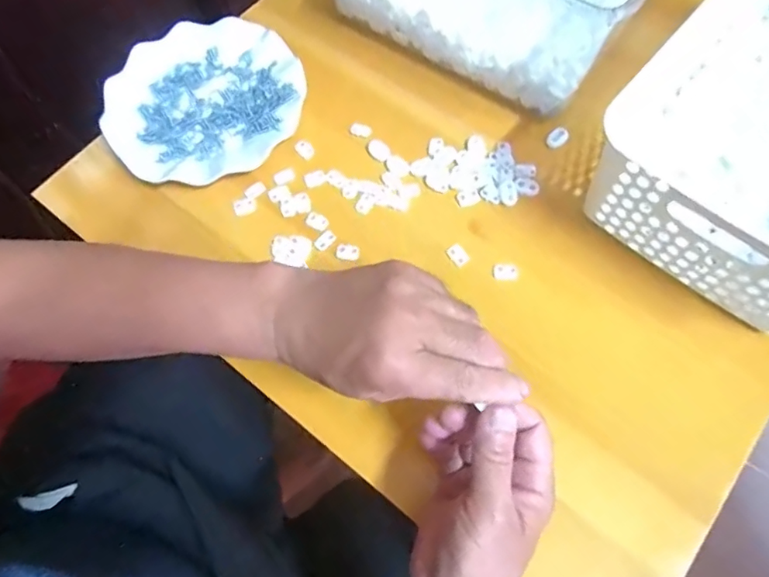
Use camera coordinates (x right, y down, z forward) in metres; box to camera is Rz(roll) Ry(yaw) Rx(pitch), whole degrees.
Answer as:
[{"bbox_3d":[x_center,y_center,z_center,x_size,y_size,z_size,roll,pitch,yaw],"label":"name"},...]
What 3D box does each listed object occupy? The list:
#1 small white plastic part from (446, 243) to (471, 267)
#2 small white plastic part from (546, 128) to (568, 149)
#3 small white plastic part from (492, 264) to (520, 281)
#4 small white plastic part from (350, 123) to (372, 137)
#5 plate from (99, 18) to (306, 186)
[{"bbox_3d":[0.061,-0.028,0.437,0.014,0.004,0.018,-35,70,-12],"label":"small white plastic part"},{"bbox_3d":[0.156,-0.136,0.475,0.021,0.006,0.016,-32,69,-10],"label":"small white plastic part"},{"bbox_3d":[0.100,-0.014,0.431,0.021,0.004,0.014,-2,67,2],"label":"small white plastic part"},{"bbox_3d":[-0.022,-0.148,0.490,0.021,0.004,0.013,17,69,10],"label":"small white plastic part"},{"bbox_3d":[-0.167,-0.175,0.496,0.178,0.026,0.170,-1,67,2],"label":"plate"}]

